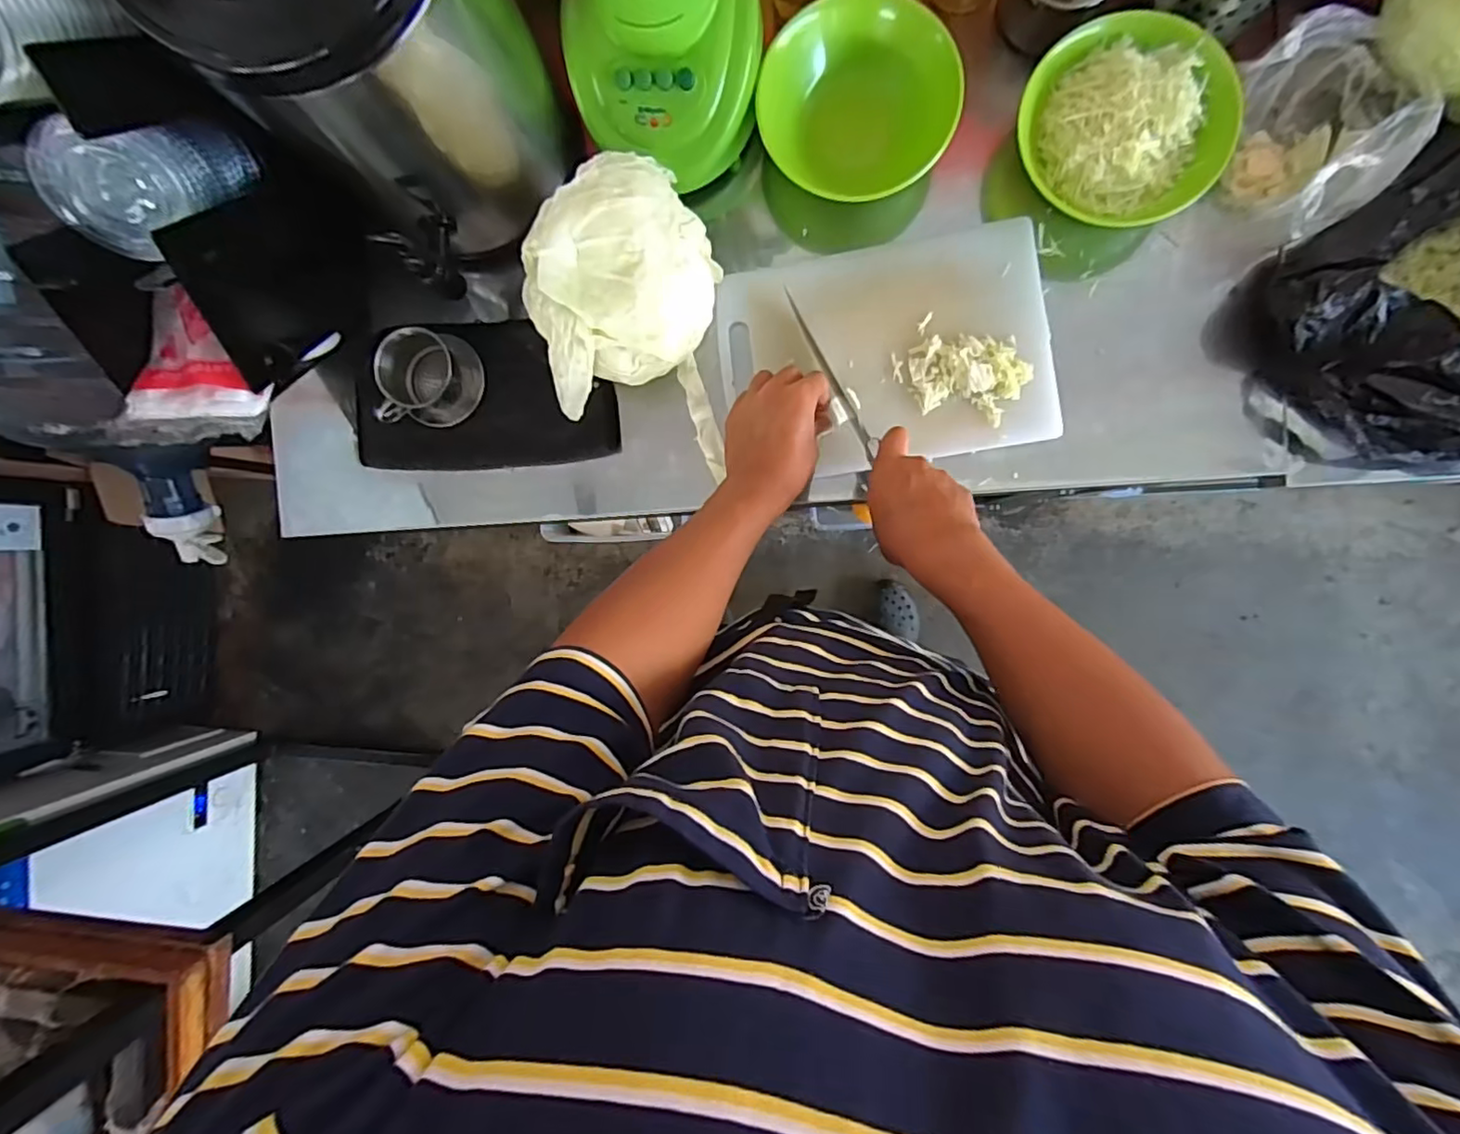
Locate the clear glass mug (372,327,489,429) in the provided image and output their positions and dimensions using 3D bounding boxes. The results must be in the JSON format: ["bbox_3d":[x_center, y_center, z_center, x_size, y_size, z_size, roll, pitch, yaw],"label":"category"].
[{"bbox_3d":[-0.293,-0.184,0.603,0.079,0.069,0.083,3,92,5],"label":"clear glass mug"}]

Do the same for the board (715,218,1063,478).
[{"bbox_3d":[0.147,-0.202,0.592,0.300,0.018,0.207,-9,91,5],"label":"board"}]

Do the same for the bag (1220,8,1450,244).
[{"bbox_3d":[0.483,-0.351,0.503,0.111,0.086,0.145,-8,91,5],"label":"bag"}]

